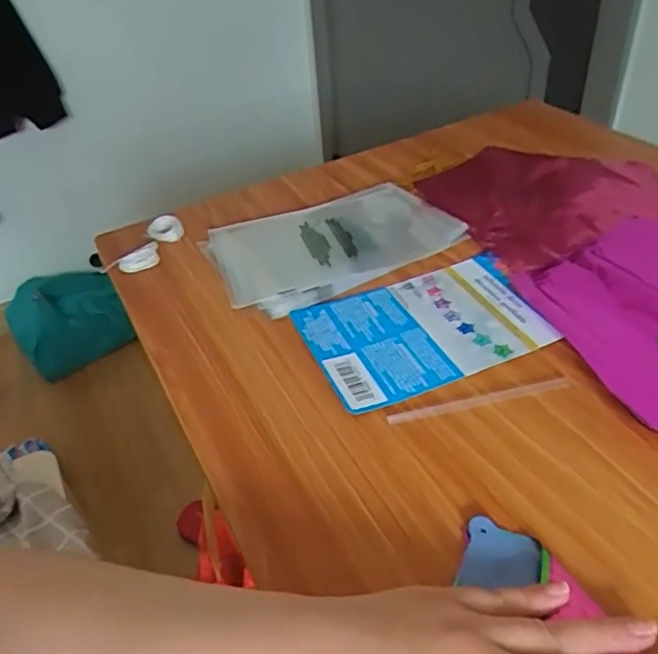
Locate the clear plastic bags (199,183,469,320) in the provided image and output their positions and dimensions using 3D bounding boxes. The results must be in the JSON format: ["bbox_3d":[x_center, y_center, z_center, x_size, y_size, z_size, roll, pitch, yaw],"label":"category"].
[{"bbox_3d":[0.005,-0.075,0.526,0.206,0.011,0.140,-18,41,-16],"label":"clear plastic bags"}]

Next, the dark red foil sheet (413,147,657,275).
[{"bbox_3d":[0.210,-0.128,0.576,0.217,0.014,0.204,-14,40,-12],"label":"dark red foil sheet"}]

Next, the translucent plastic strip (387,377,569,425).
[{"bbox_3d":[0.094,0.045,0.374,0.118,0.004,0.009,-11,39,-8],"label":"translucent plastic strip"}]

